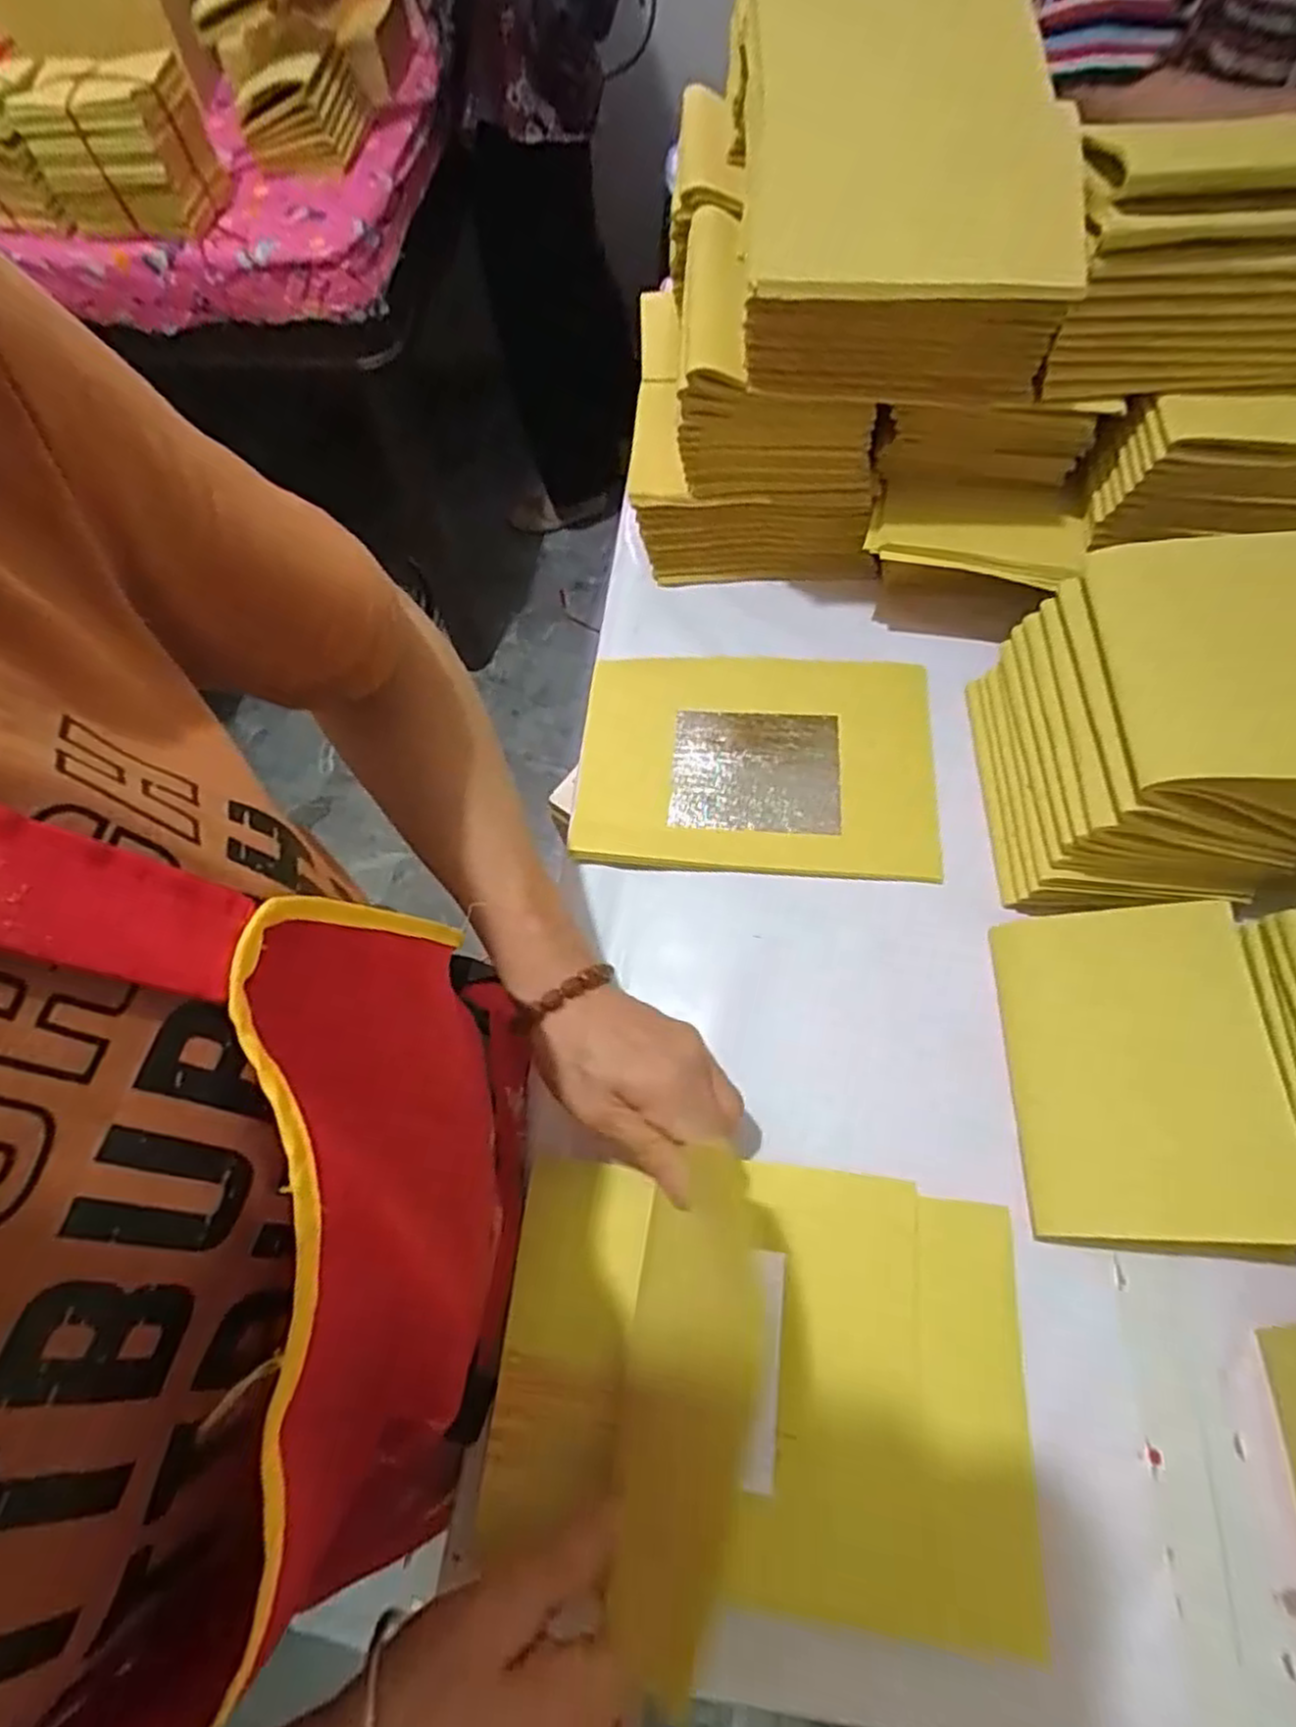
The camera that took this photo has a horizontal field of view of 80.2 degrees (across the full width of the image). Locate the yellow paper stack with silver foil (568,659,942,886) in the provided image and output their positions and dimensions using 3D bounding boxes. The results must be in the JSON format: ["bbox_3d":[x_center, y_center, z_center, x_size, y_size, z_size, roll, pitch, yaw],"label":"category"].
[{"bbox_3d":[0.069,-0.066,0.494,0.218,0.016,0.158,3,64,5],"label":"yellow paper stack with silver foil"}]

